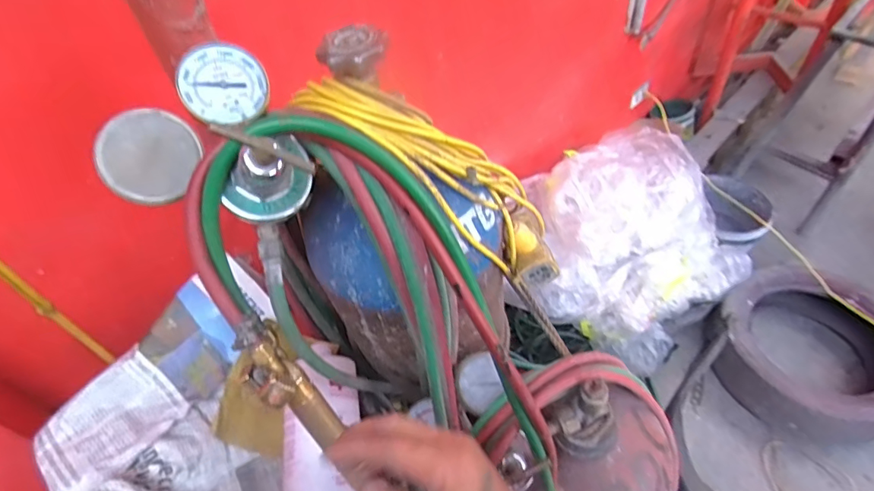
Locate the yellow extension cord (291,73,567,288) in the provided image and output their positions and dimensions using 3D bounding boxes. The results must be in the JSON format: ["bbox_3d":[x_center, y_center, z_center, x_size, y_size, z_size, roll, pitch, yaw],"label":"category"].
[{"bbox_3d":[0.019,-0.059,0.470,0.078,0.330,0.101,-39,46,19],"label":"yellow extension cord"}]

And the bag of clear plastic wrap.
[{"bbox_3d":[0.546,-0.006,1.374,0.603,0.411,0.557,-36,54,-24],"label":"bag of clear plastic wrap"}]

